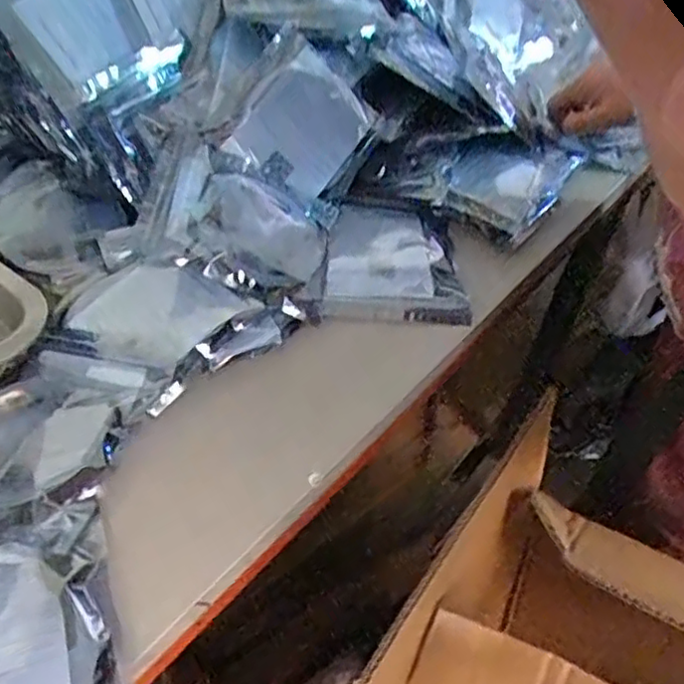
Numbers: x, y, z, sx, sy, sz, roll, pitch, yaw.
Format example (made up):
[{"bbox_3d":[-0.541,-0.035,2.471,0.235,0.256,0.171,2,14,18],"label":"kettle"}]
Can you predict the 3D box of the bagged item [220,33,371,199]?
[{"bbox_3d":[-0.033,-0.180,0.558,0.092,0.006,0.126,39,70,-27],"label":"bagged item"}]

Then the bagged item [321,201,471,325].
[{"bbox_3d":[0.041,-0.070,0.554,0.113,0.021,0.129,2,46,-5],"label":"bagged item"}]

